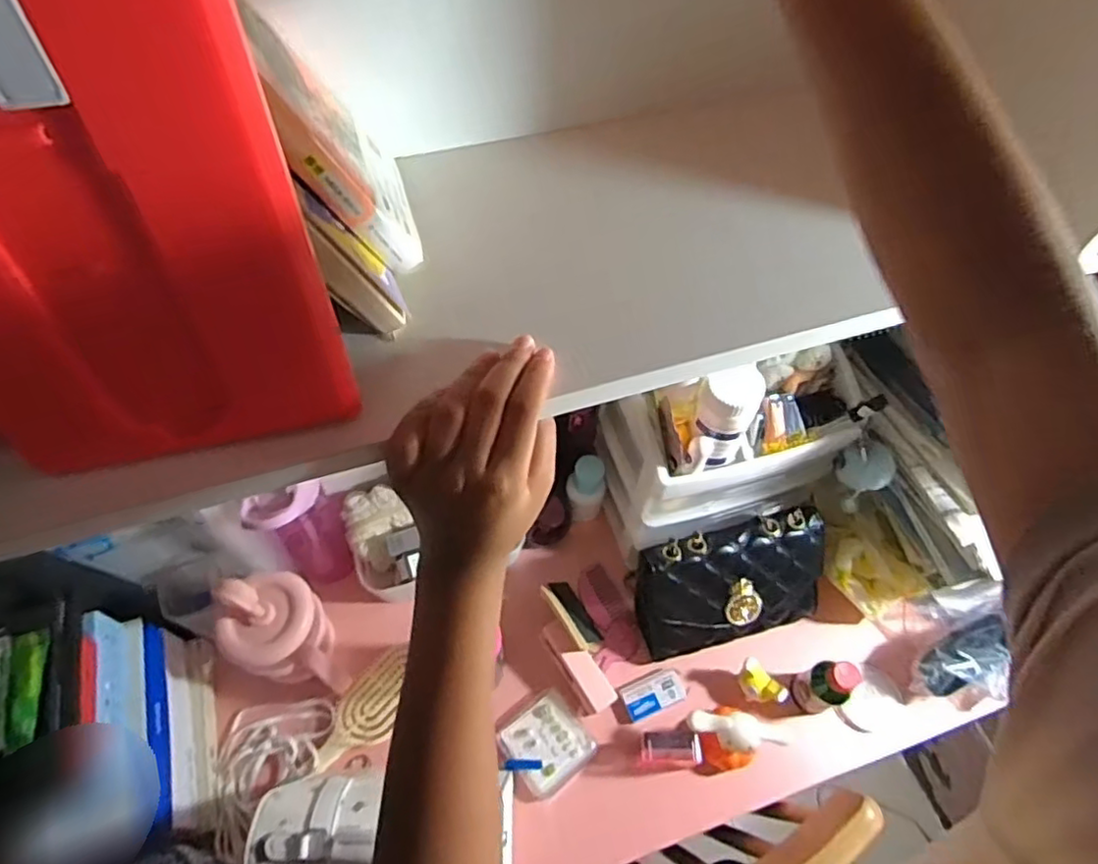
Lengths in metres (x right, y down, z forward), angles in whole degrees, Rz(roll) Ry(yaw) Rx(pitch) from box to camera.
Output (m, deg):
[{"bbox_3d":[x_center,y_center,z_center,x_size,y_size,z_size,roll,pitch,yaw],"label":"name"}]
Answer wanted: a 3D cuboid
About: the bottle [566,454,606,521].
[{"bbox_3d":[0.045,0.069,0.771,0.047,0.086,0.045,1,58,-1],"label":"bottle"}]

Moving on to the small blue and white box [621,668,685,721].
[{"bbox_3d":[0.116,0.289,0.705,0.069,0.010,0.039,-21,61,-14],"label":"small blue and white box"}]

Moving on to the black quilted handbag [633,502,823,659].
[{"bbox_3d":[0.204,0.170,0.708,0.206,0.112,0.098,-10,59,-8],"label":"black quilted handbag"}]

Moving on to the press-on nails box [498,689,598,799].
[{"bbox_3d":[-0.003,0.331,0.681,0.081,0.008,0.087,-34,65,-21],"label":"press-on nails box"}]

